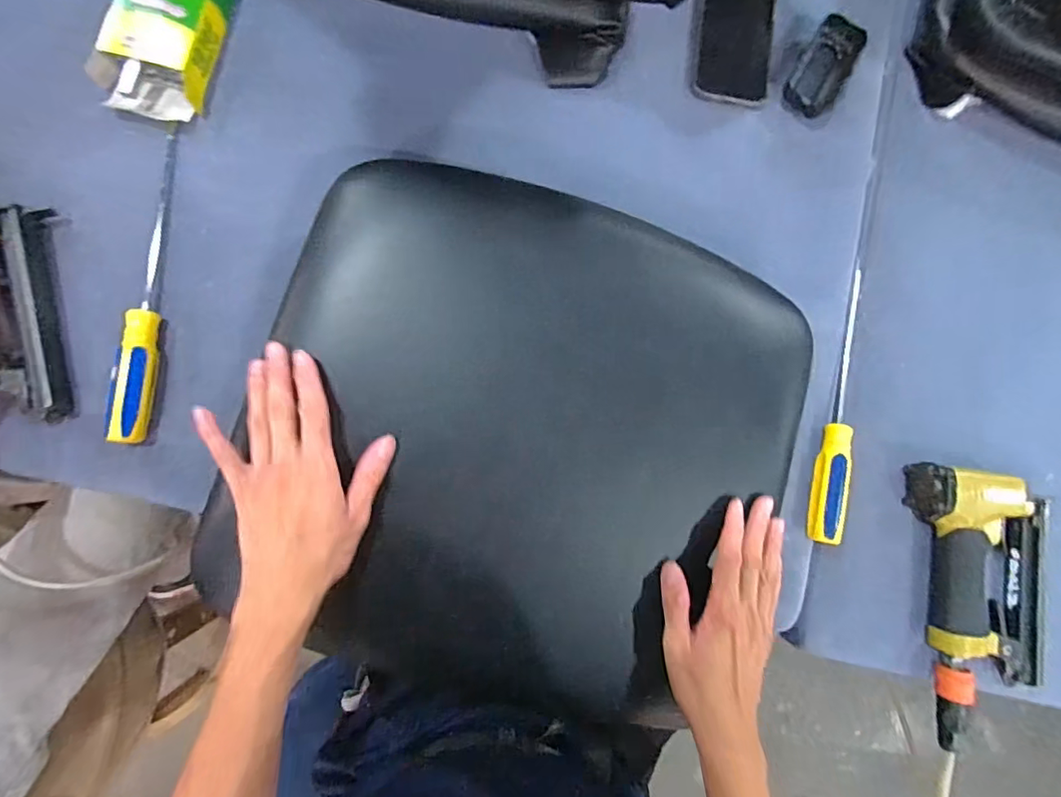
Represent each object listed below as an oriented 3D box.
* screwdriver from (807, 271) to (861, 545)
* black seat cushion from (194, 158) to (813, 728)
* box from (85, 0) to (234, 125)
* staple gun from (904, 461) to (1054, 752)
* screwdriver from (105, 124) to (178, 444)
[{"bbox_3d":[0.309,0.003,0.491,0.024,0.041,0.275,14,83,-5],"label":"screwdriver"},{"bbox_3d":[0.005,0.038,0.427,0.446,0.057,0.418,21,82,-4],"label":"black seat cushion"},{"bbox_3d":[-0.342,-0.337,0.460,0.090,0.034,0.145,14,83,-5],"label":"box"},{"bbox_3d":[0.435,0.189,0.475,0.125,0.052,0.256,-4,85,-7],"label":"staple gun"},{"bbox_3d":[-0.339,-0.105,0.440,0.026,0.022,0.286,3,84,-6],"label":"screwdriver"}]

